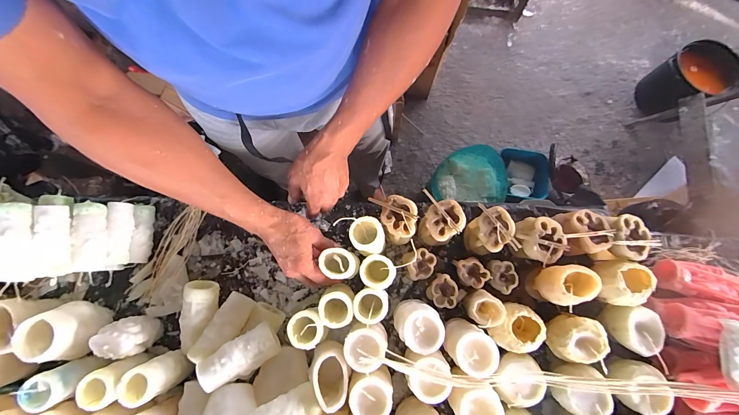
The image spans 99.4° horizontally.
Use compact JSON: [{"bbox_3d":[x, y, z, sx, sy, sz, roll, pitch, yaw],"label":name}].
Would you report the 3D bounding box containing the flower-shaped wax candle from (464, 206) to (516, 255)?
[{"bbox_3d":[0.202,0.042,0.539,0.073,0.076,0.062,-35,80,-7],"label":"flower-shaped wax candle"}]

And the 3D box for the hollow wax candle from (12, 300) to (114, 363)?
[{"bbox_3d":[-0.475,0.198,0.497,0.066,0.099,0.073,-41,81,-8],"label":"hollow wax candle"}]

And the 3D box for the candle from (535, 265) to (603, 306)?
[{"bbox_3d":[0.310,0.122,0.497,0.070,0.063,0.060,-3,77,-1],"label":"candle"}]

